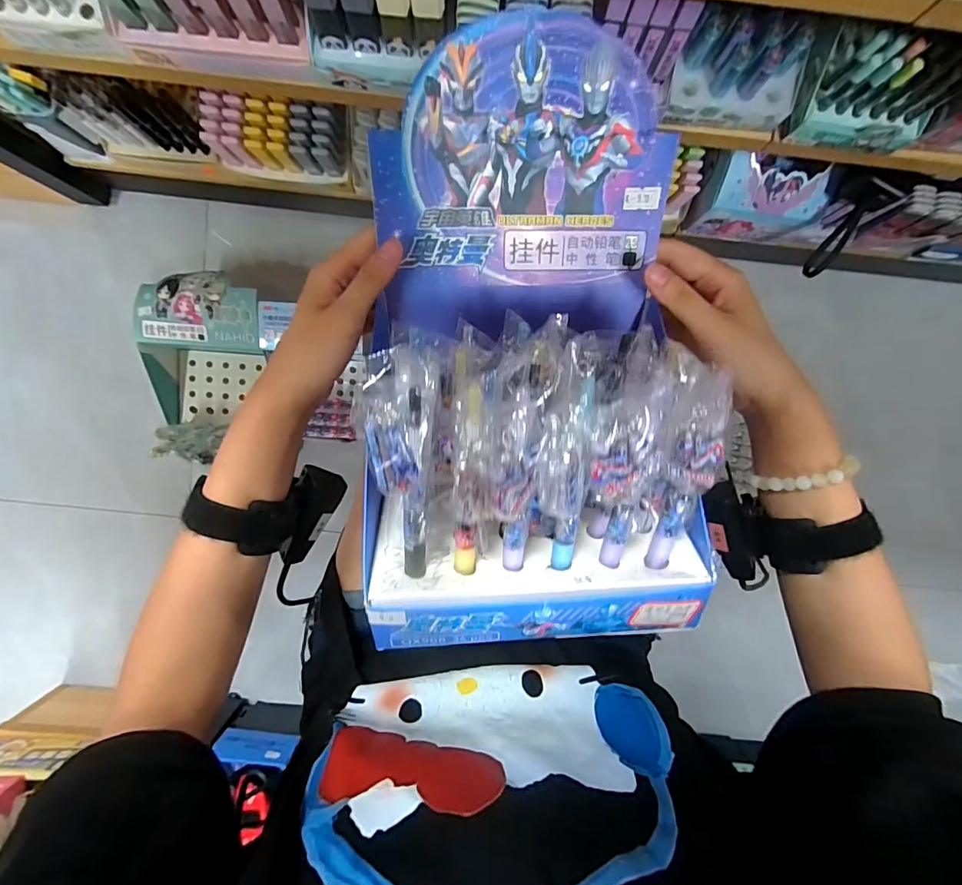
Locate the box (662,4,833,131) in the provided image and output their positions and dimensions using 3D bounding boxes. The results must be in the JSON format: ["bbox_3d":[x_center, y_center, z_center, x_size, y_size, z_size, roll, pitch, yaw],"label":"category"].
[{"bbox_3d":[0.253,-0.354,0.443,0.135,0.068,0.069,2,94,-2],"label":"box"}]

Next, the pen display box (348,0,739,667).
[{"bbox_3d":[0.027,-0.059,0.267,0.176,0.103,0.321,-1,81,-4],"label":"pen display box"}]

